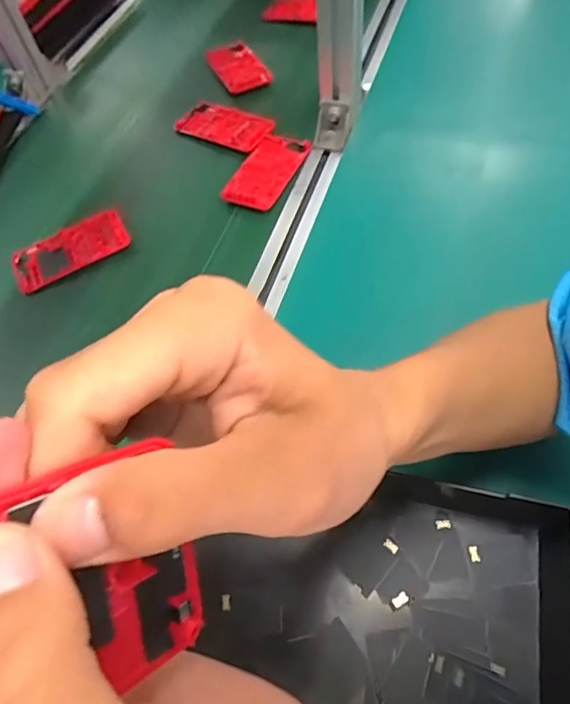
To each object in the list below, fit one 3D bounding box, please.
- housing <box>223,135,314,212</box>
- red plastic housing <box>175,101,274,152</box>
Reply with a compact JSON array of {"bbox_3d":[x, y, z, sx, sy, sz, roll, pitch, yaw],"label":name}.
[{"bbox_3d":[-0.020,-0.210,0.565,0.060,0.007,0.119,19,64,18],"label":"housing"},{"bbox_3d":[-0.074,-0.282,0.618,0.118,0.007,0.059,26,69,21],"label":"red plastic housing"}]

